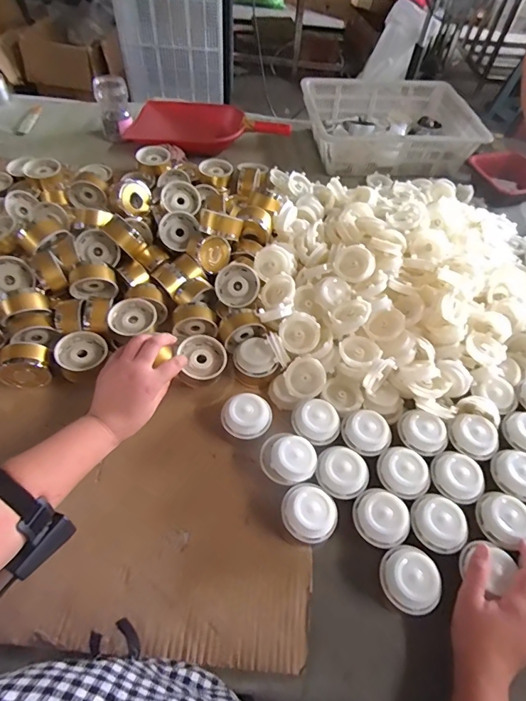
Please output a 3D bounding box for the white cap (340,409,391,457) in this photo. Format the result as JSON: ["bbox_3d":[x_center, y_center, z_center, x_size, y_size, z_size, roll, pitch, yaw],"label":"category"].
[{"bbox_3d":[0.136,0.108,0.552,0.056,0.021,0.059,2,54,-2],"label":"white cap"}]

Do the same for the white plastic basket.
[{"bbox_3d":[0.286,-0.533,0.991,0.366,0.089,0.295,-5,55,-7],"label":"white plastic basket"}]

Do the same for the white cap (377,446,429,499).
[{"bbox_3d":[0.176,0.151,0.521,0.054,0.018,0.060,-7,55,-9],"label":"white cap"}]

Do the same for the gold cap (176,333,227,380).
[{"bbox_3d":[-0.083,0.012,0.582,0.063,0.031,0.063,4,63,-8],"label":"gold cap"}]

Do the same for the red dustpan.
[{"bbox_3d":[-0.136,-0.507,0.985,0.371,0.069,0.159,12,54,5],"label":"red dustpan"}]

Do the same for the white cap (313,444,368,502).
[{"bbox_3d":[0.097,0.151,0.518,0.058,0.024,0.063,2,54,-2],"label":"white cap"}]

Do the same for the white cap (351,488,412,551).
[{"bbox_3d":[0.141,0.197,0.495,0.063,0.026,0.058,2,54,-2],"label":"white cap"}]

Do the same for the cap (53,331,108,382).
[{"bbox_3d":[-0.255,0.004,0.591,0.066,0.029,0.065,-25,59,-20],"label":"cap"}]

